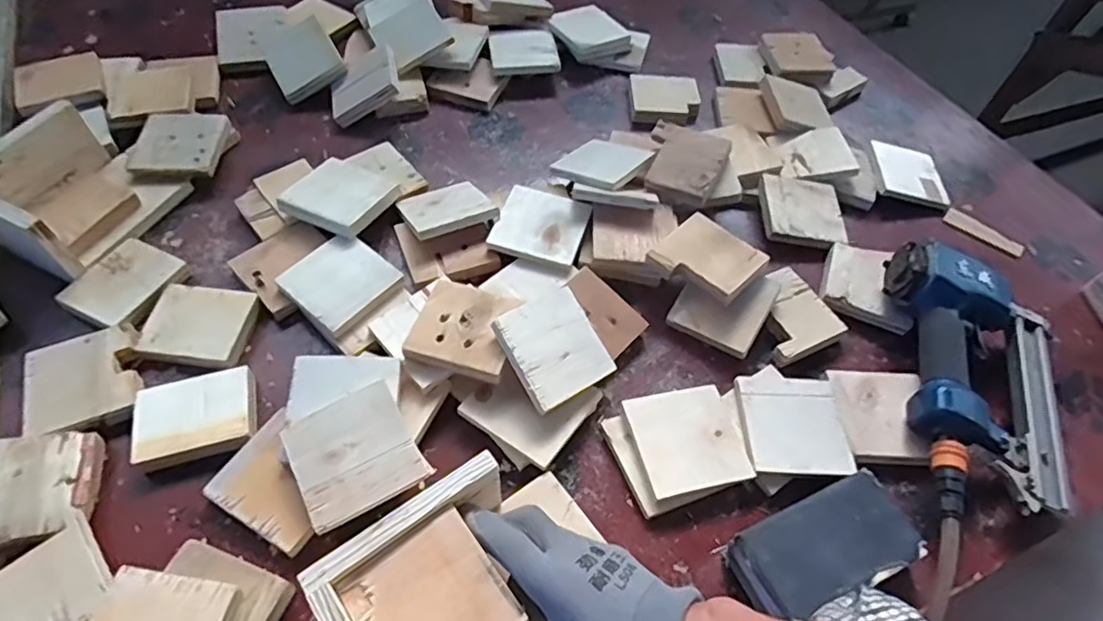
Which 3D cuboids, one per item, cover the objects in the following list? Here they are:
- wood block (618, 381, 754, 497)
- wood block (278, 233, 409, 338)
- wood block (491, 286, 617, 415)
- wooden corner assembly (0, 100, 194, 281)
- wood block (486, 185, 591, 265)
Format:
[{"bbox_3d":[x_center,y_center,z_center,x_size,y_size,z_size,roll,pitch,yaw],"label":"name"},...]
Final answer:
[{"bbox_3d":[0.118,0.109,0.540,0.090,0.008,0.088,-9,54,-13],"label":"wood block"},{"bbox_3d":[-0.205,-0.030,0.612,0.090,0.011,0.091,38,57,21],"label":"wood block"},{"bbox_3d":[0.004,0.032,0.557,0.091,0.009,0.089,-27,80,-35],"label":"wood block"},{"bbox_3d":[-0.482,-0.127,0.631,0.134,0.071,0.154,27,54,15],"label":"wooden corner assembly"},{"bbox_3d":[-0.011,-0.088,0.666,0.090,0.019,0.089,17,52,8],"label":"wood block"}]

